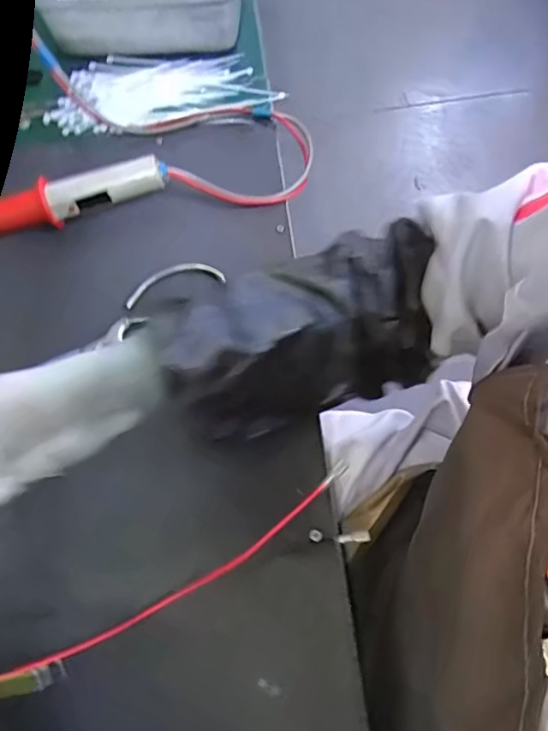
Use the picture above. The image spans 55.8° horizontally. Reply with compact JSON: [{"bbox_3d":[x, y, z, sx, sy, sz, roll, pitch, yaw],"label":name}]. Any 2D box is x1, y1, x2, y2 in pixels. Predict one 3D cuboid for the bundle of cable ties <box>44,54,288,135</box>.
[{"bbox_3d":[-0.121,-0.303,0.567,0.240,0.015,0.116,-3,66,3],"label":"bundle of cable ties"}]

